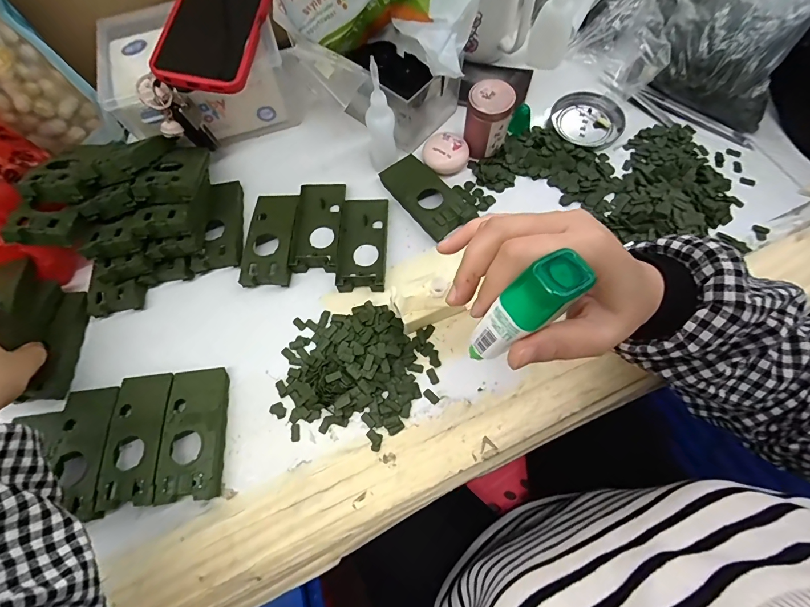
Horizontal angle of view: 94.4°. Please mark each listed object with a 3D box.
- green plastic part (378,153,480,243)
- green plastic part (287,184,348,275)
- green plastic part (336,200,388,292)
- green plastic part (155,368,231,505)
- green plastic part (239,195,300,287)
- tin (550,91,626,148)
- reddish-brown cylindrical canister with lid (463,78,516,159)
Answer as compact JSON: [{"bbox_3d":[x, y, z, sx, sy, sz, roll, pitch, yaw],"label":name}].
[{"bbox_3d":[0.024,-0.115,0.392,0.056,0.015,0.105,-39,67,-7],"label":"green plastic part"},{"bbox_3d":[-0.089,-0.081,0.385,0.047,0.011,0.103,-1,66,3],"label":"green plastic part"},{"bbox_3d":[-0.042,-0.061,0.377,0.046,0.012,0.103,0,67,4],"label":"green plastic part"},{"bbox_3d":[-0.175,0.107,0.316,0.048,0.019,0.103,-8,66,0],"label":"green plastic part"},{"bbox_3d":[-0.135,-0.066,0.380,0.047,0.013,0.104,-2,66,3],"label":"green plastic part"},{"bbox_3d":[0.203,-0.205,0.426,0.076,0.019,0.076,-1,66,3],"label":"tin"},{"bbox_3d":[0.085,-0.189,0.387,0.043,0.061,0.035,8,67,7],"label":"reddish-brown cylindrical canister with lid"}]

